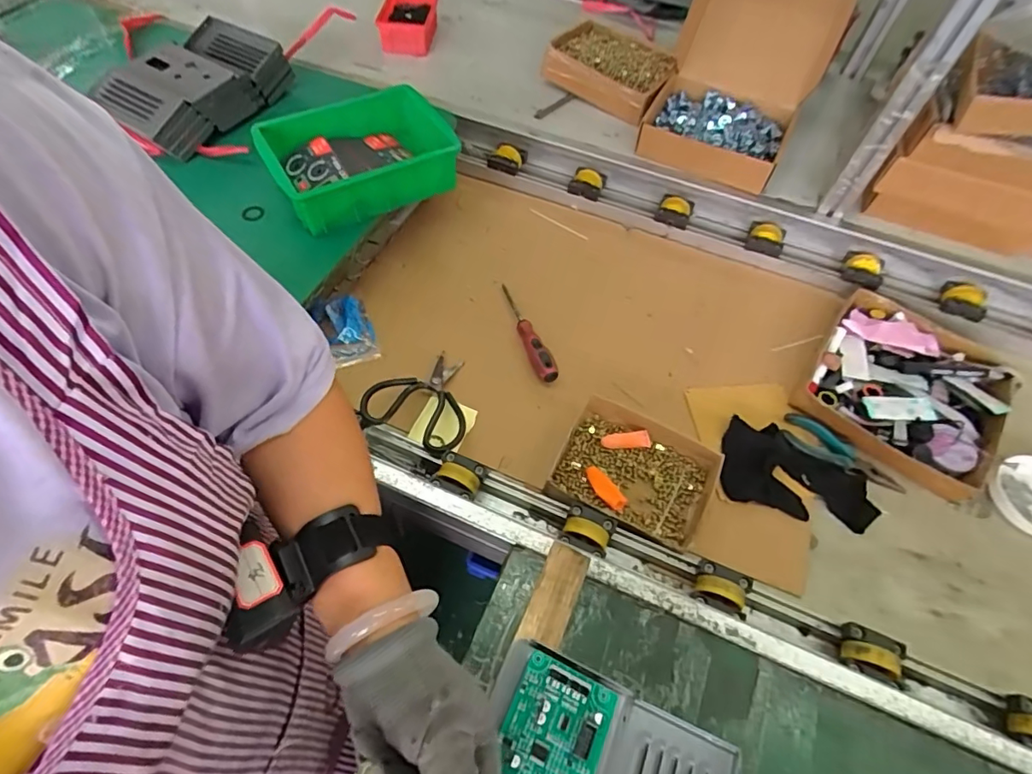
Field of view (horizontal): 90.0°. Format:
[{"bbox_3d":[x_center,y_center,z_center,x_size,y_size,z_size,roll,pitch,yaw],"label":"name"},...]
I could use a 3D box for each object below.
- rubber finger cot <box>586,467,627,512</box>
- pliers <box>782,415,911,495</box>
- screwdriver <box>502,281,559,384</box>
[{"bbox_3d":[0.102,0.117,0.597,0.022,0.012,0.059,-31,65,-20],"label":"rubber finger cot"},{"bbox_3d":[0.411,0.084,0.649,0.155,0.025,0.048,25,60,12],"label":"pliers"},{"bbox_3d":[0.014,-0.083,0.712,0.025,0.026,0.176,-16,60,-12],"label":"screwdriver"}]

